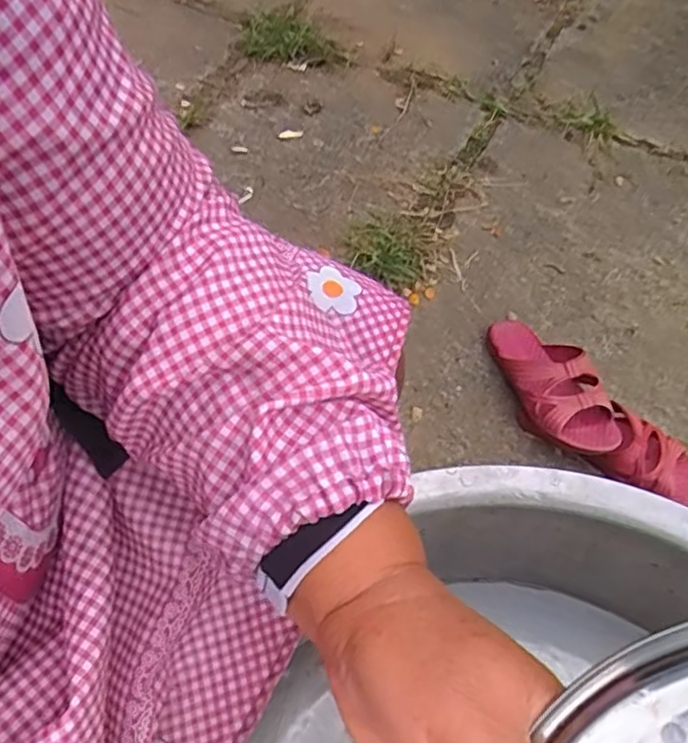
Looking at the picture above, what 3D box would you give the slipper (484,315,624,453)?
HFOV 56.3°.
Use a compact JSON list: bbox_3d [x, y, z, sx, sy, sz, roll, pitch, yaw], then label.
[{"bbox_3d":[0.269,0.008,0.848,0.092,0.076,0.239,-15,59,-10],"label":"slipper"}]

